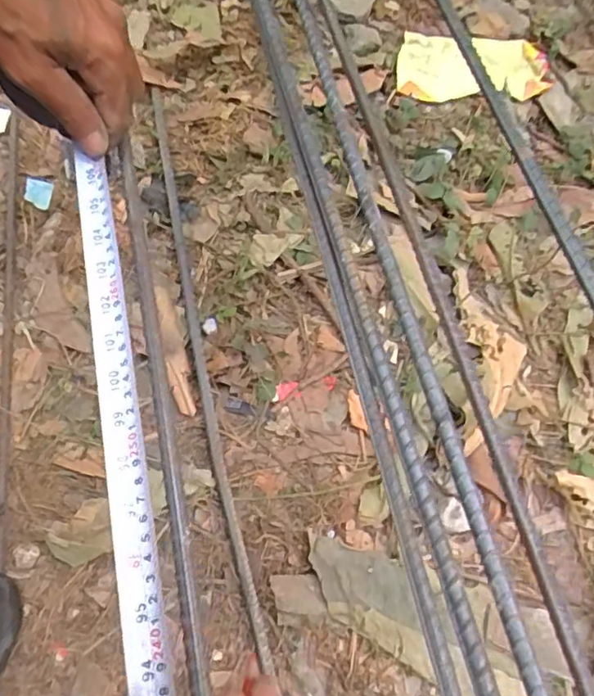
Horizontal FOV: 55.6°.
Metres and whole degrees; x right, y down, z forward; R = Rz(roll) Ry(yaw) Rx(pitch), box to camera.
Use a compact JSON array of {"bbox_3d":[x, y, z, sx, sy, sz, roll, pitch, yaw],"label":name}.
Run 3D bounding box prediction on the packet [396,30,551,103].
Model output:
[{"bbox_3d":[0.212,-0.342,0.690,0.175,0.024,0.092,6,67,2],"label":"packet"}]

